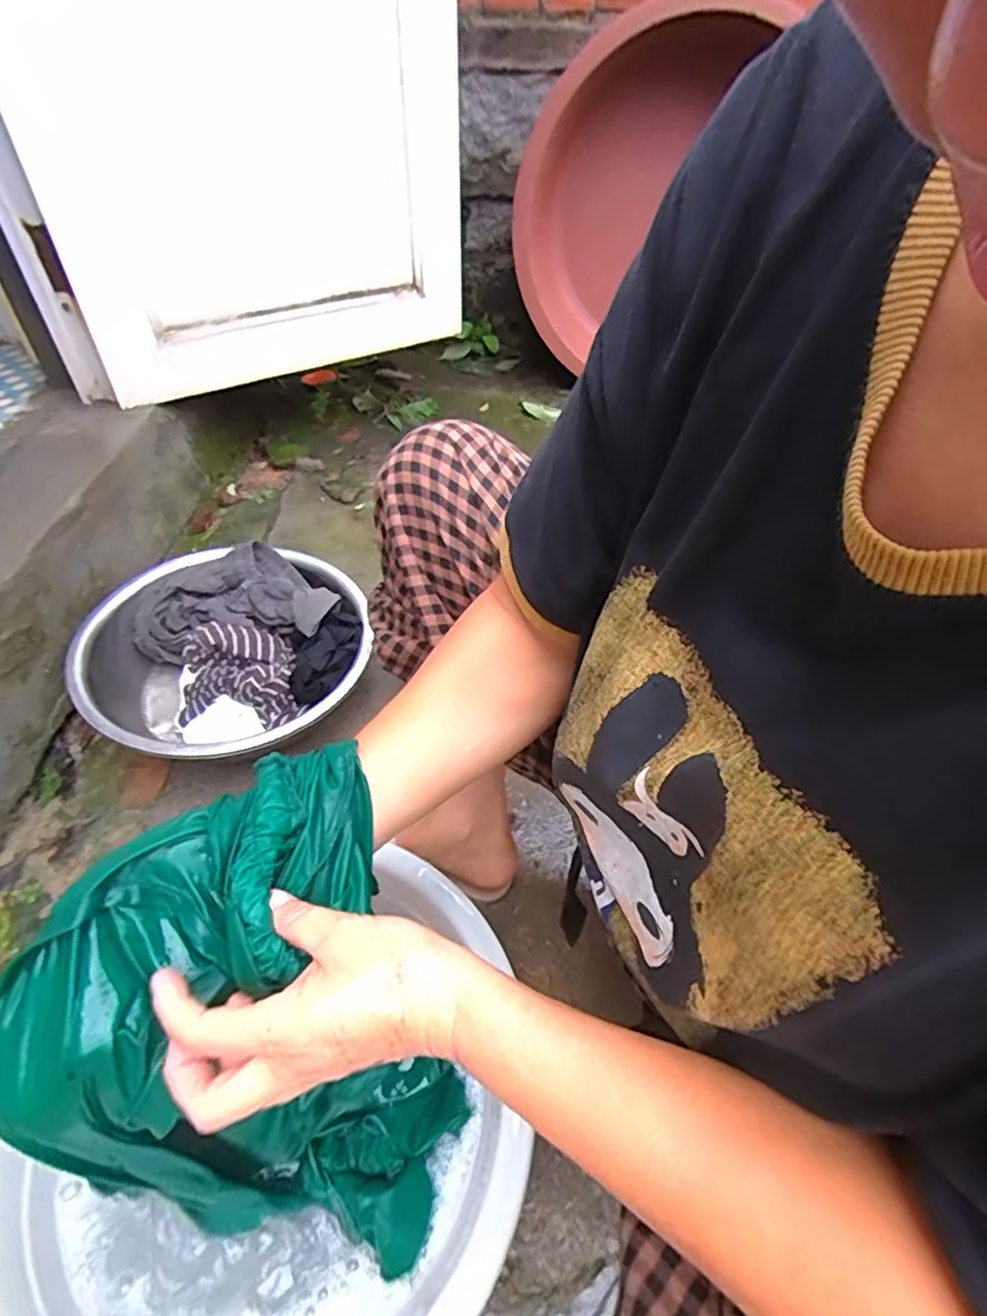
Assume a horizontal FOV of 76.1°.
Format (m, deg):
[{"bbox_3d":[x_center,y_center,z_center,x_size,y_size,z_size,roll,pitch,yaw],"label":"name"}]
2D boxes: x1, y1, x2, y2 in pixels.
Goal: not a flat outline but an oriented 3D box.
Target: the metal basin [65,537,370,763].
[{"bbox_3d":[-0.363,-0.005,0.886,0.360,0.152,0.371,0,45,0],"label":"metal basin"}]

